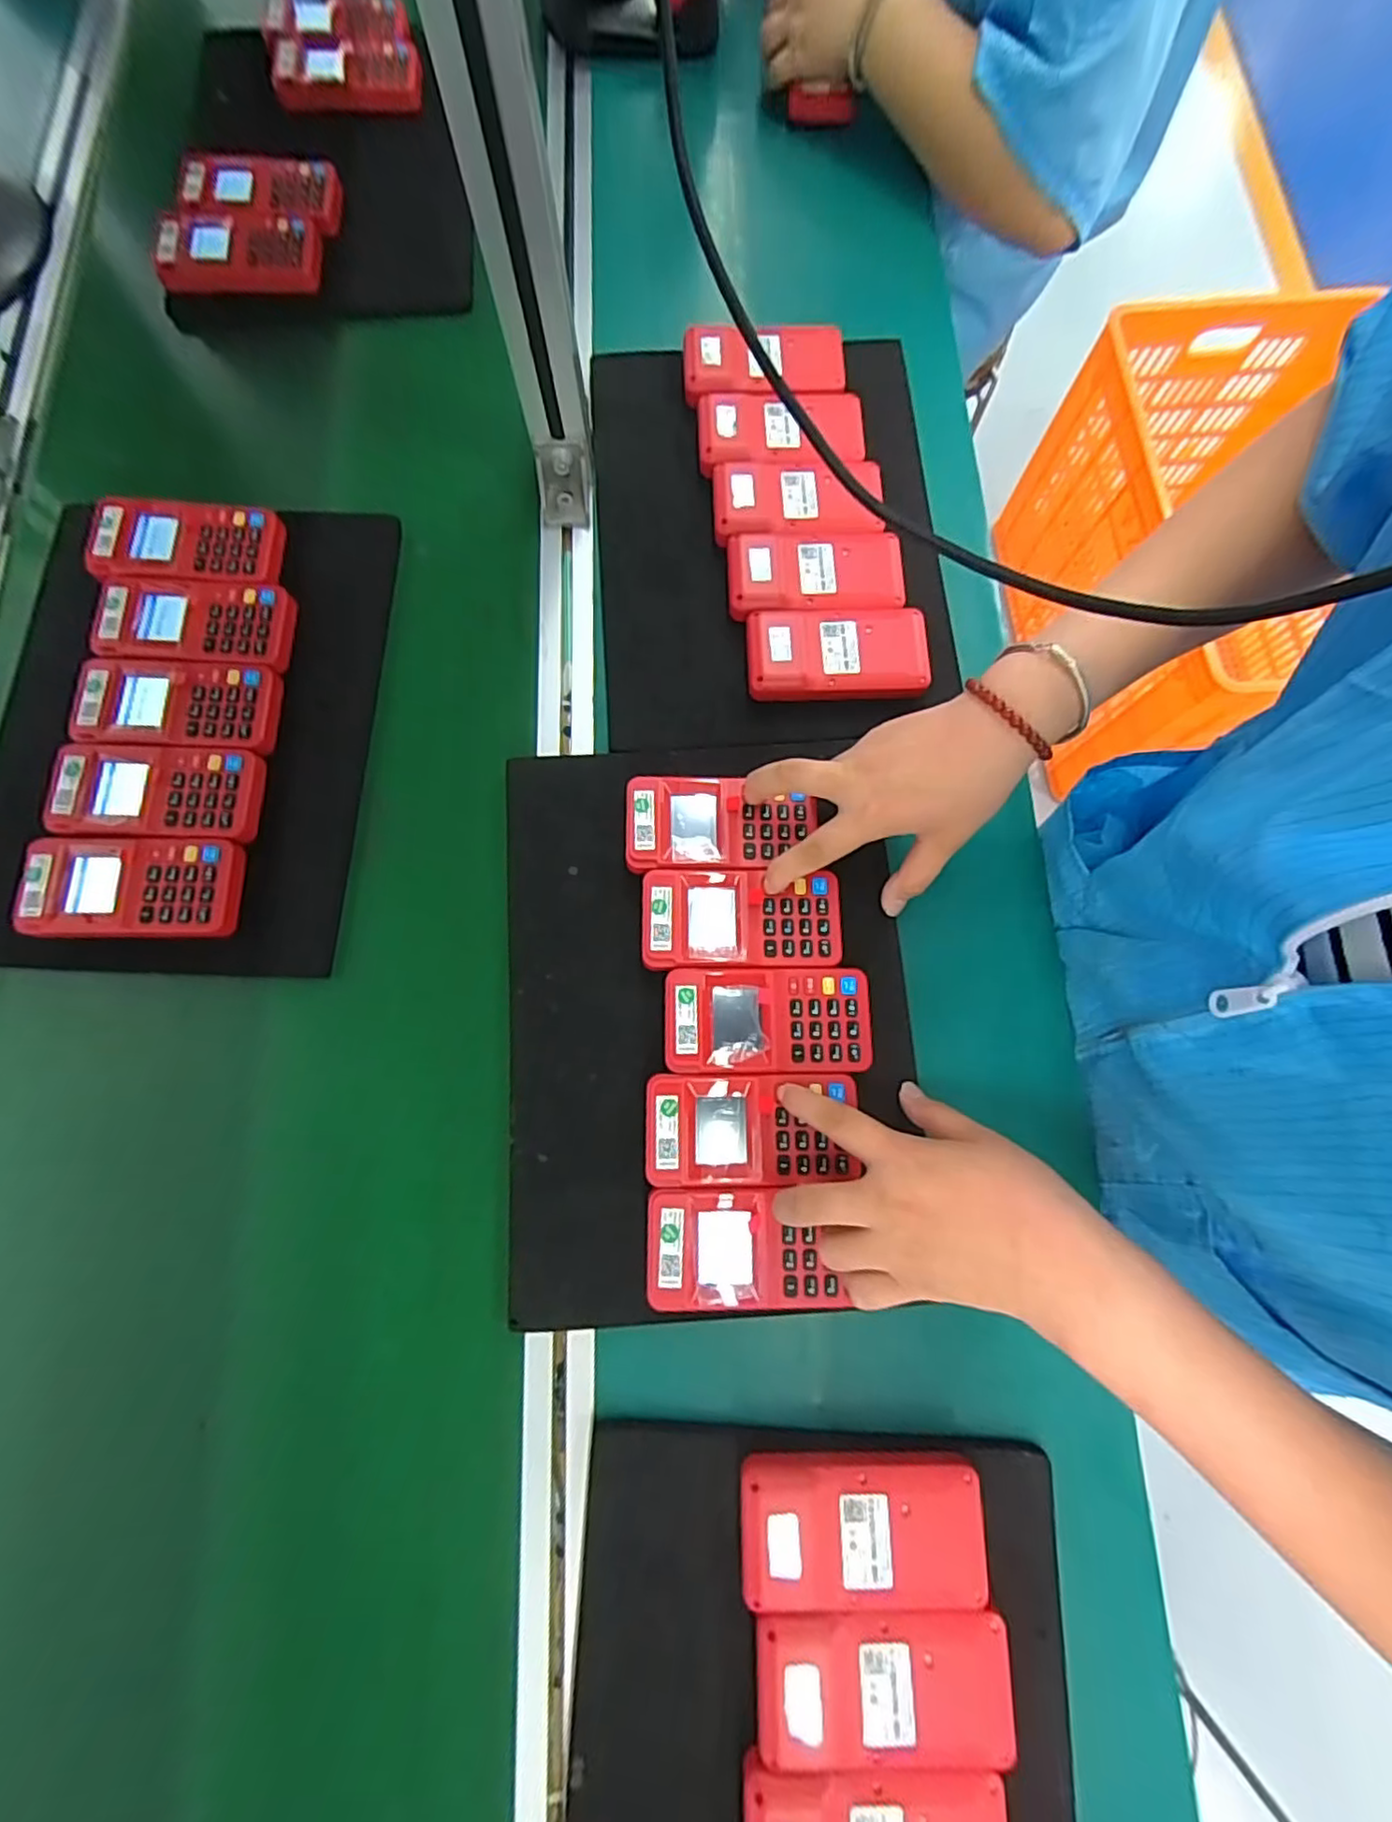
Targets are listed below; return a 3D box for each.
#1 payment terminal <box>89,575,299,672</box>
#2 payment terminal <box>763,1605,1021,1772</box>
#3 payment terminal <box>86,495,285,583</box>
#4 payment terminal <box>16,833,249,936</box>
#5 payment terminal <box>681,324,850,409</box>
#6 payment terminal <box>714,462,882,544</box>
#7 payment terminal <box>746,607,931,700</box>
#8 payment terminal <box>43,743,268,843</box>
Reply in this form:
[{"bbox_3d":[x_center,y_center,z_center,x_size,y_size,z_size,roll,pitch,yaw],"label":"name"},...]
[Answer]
[{"bbox_3d":[-0.347,-0.200,0.446,0.123,0.026,0.062,1,78,2],"label":"payment terminal"},{"bbox_3d":[0.093,0.381,0.318,0.123,0.016,0.061,2,80,-1],"label":"payment terminal"},{"bbox_3d":[-0.360,-0.263,0.453,0.126,0.014,0.064,0,80,-1],"label":"payment terminal"},{"bbox_3d":[-0.351,-0.015,0.404,0.118,0.028,0.062,0,80,-1],"label":"payment terminal"},{"bbox_3d":[0.053,-0.424,0.501,0.123,0.029,0.070,-5,80,-2],"label":"payment terminal"},{"bbox_3d":[0.076,-0.302,0.476,0.124,0.024,0.065,-3,80,-2],"label":"payment terminal"},{"bbox_3d":[0.098,-0.179,0.448,0.122,0.023,0.063,0,80,-1],"label":"payment terminal"},{"bbox_3d":[-0.347,-0.076,0.417,0.118,0.027,0.061,0,80,-1],"label":"payment terminal"}]

